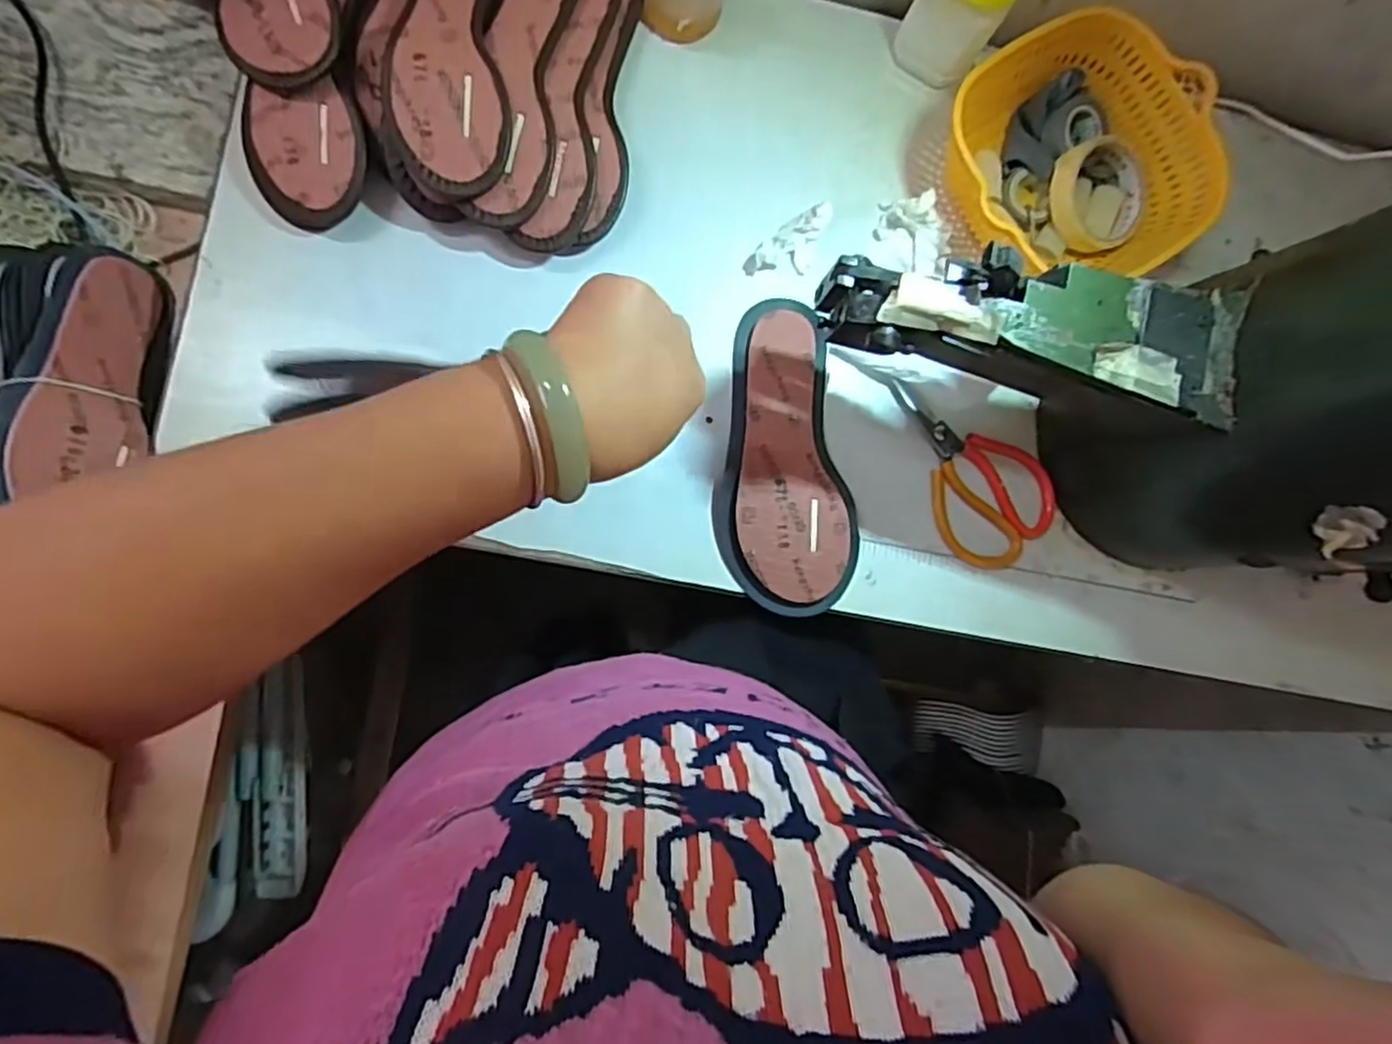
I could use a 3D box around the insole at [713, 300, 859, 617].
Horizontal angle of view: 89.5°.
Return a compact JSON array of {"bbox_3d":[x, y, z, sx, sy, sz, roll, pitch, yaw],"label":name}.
[{"bbox_3d":[0.067,-0.053,0.581,0.108,0.030,0.254,-8,85,-6],"label":"insole"}]

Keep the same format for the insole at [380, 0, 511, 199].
[{"bbox_3d":[-0.191,-0.369,0.529,0.087,0.028,0.237,-5,85,-7],"label":"insole"}]

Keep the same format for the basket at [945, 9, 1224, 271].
[{"bbox_3d":[0.309,-0.295,0.591,0.216,0.085,0.206,-14,86,-8],"label":"basket"}]

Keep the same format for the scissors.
[{"bbox_3d":[0.218,-0.065,0.600,0.097,0.014,0.221,-35,89,-9],"label":"scissors"}]

